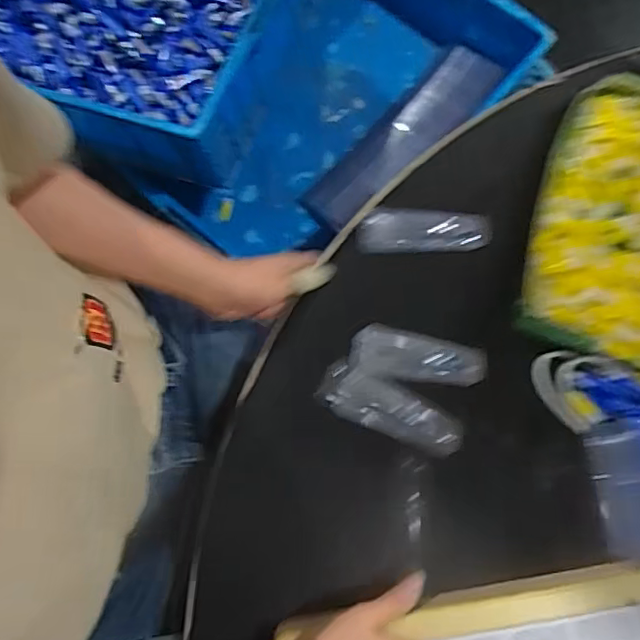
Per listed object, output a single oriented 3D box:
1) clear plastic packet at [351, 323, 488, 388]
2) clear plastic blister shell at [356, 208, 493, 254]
[{"bbox_3d":[0.087,0.033,0.506,0.118,0.013,0.045,8,78,2],"label":"clear plastic packet"},{"bbox_3d":[0.096,-0.082,0.531,0.122,0.010,0.040,-1,78,0],"label":"clear plastic blister shell"}]

